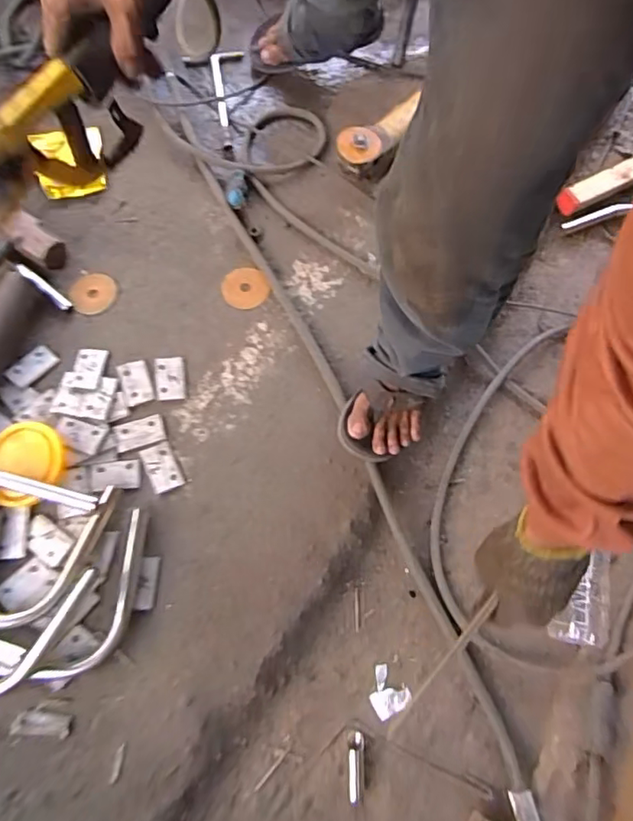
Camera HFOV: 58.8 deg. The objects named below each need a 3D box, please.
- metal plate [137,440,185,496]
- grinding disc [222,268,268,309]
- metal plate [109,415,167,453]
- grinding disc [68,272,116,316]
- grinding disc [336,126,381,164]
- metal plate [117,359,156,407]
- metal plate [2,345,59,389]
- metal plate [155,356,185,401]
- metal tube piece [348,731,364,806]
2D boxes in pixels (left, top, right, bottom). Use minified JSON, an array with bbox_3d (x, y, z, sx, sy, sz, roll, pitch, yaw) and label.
[{"bbox_3d":[-0.222,0.080,0.798,0.043,0.006,0.068,-23,70,-8],"label":"metal plate"},{"bbox_3d":[-0.118,-0.198,0.906,0.069,0.010,0.078,-35,72,-12],"label":"grinding disc"},{"bbox_3d":[-0.259,0.032,0.817,0.070,0.005,0.045,-16,73,-10],"label":"metal plate"},{"bbox_3d":[-0.359,-0.188,0.900,0.072,0.007,0.077,0,69,1],"label":"grinding disc"},{"bbox_3d":[0.068,-0.430,0.907,0.069,0.008,0.057,10,91,-1],"label":"grinding disc"},{"bbox_3d":[-0.270,-0.041,0.841,0.041,0.004,0.065,-17,82,-18],"label":"metal plate"},{"bbox_3d":[-0.429,-0.066,0.845,0.042,0.004,0.071,42,68,3],"label":"metal plate"},{"bbox_3d":[-0.220,-0.048,0.844,0.042,0.007,0.068,-9,77,-4],"label":"metal plate"},{"bbox_3d":[0.049,0.461,0.724,0.018,0.014,0.080,7,69,3],"label":"metal tube piece"}]

